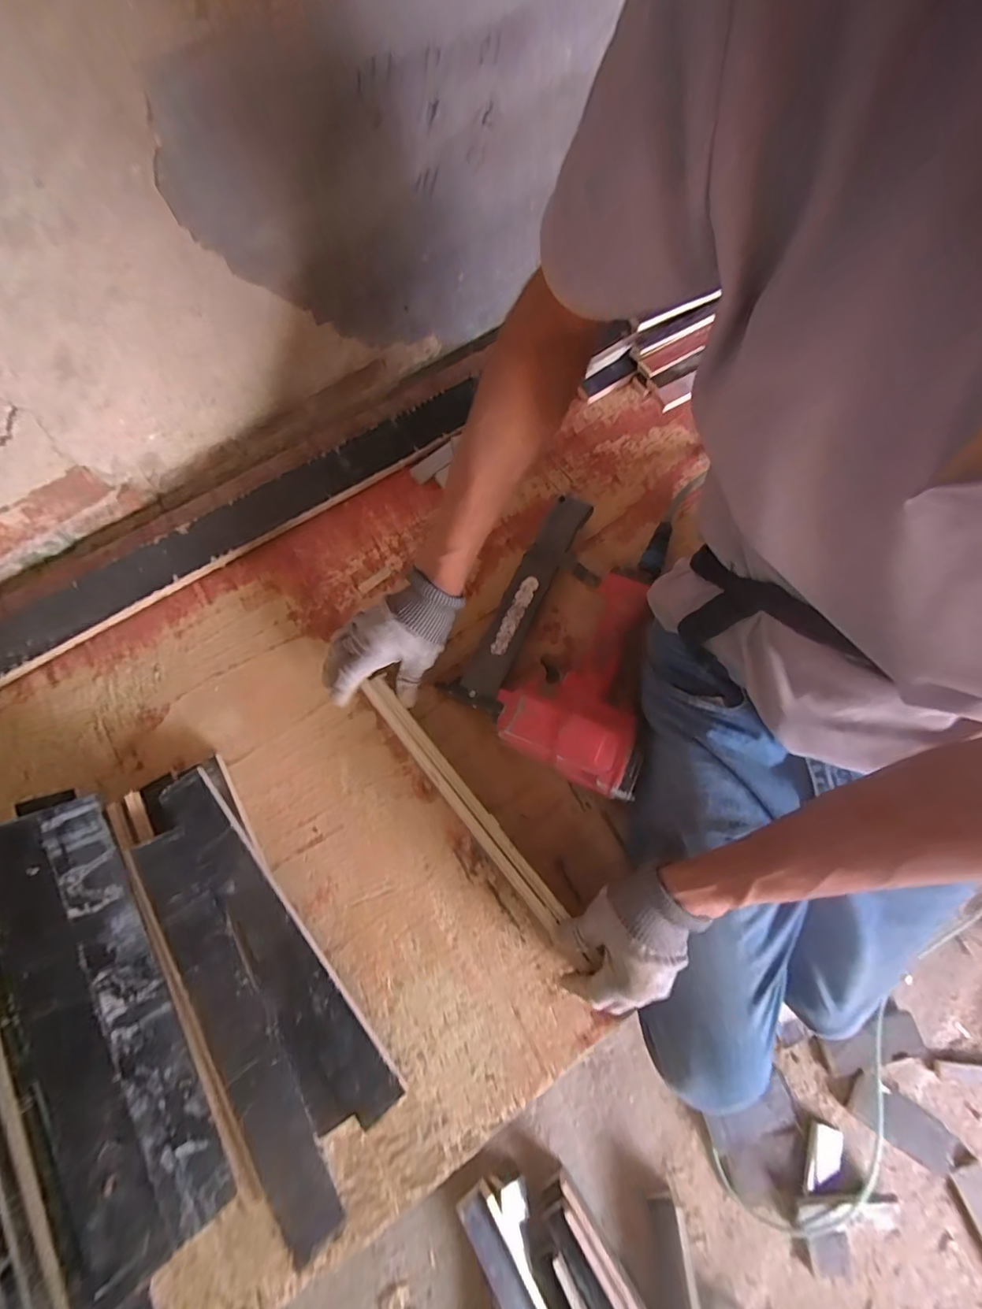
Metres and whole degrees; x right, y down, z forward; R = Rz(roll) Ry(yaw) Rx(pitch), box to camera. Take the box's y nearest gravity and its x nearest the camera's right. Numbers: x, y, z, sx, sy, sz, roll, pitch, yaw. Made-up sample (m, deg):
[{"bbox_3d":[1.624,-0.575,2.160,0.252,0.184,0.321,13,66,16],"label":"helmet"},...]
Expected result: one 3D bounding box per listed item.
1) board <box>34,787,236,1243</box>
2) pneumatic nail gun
[{"bbox_3d":[-0.321,0.300,0.440,0.049,0.007,0.365,-16,70,-46],"label":"board"},{"bbox_3d":[0.112,-0.033,0.573,0.219,0.075,0.336,29,74,9],"label":"pneumatic nail gun"}]

